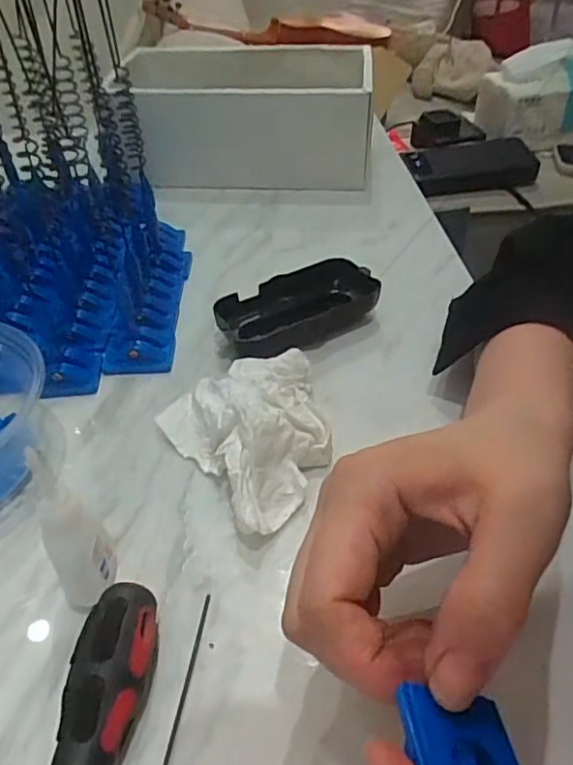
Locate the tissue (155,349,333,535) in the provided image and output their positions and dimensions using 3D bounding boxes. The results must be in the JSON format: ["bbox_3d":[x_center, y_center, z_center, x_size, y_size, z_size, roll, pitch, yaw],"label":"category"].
[{"bbox_3d":[-0.011,0.022,0.319,0.086,0.040,0.098,-26,49,-24],"label":"tissue"}]

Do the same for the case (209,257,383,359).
[{"bbox_3d":[0.007,-0.049,0.395,0.106,0.027,0.048,-22,48,-21],"label":"case"}]

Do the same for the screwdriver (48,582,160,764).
[{"bbox_3d":[-0.077,0.173,0.172,0.028,0.029,0.229,5,44,5],"label":"screwdriver"}]

